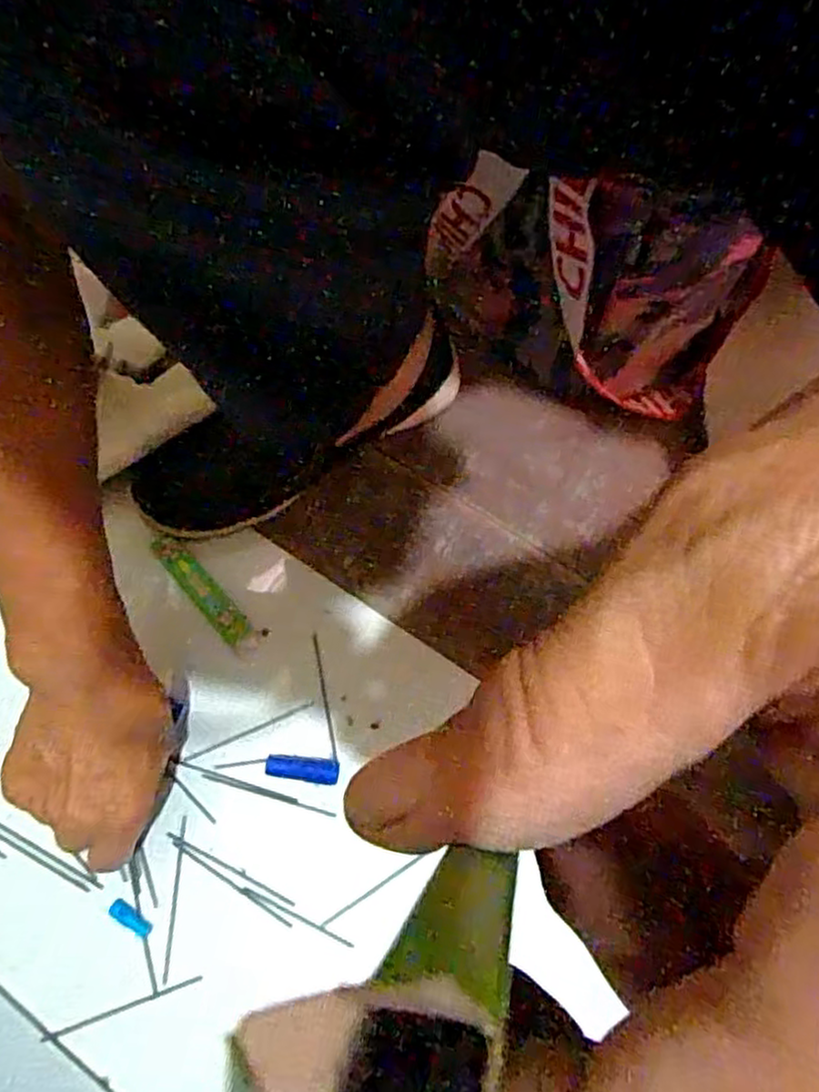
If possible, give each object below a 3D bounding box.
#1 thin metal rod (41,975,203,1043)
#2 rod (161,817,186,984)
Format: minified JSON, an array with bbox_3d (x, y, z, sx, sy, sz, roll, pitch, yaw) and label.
[{"bbox_3d":[-0.164,0.264,0.402,0.088,0.004,0.004,-17,68,-10],"label":"thin metal rod"},{"bbox_3d":[-0.143,0.213,0.428,0.004,0.004,0.089,1,66,-3],"label":"rod"}]

